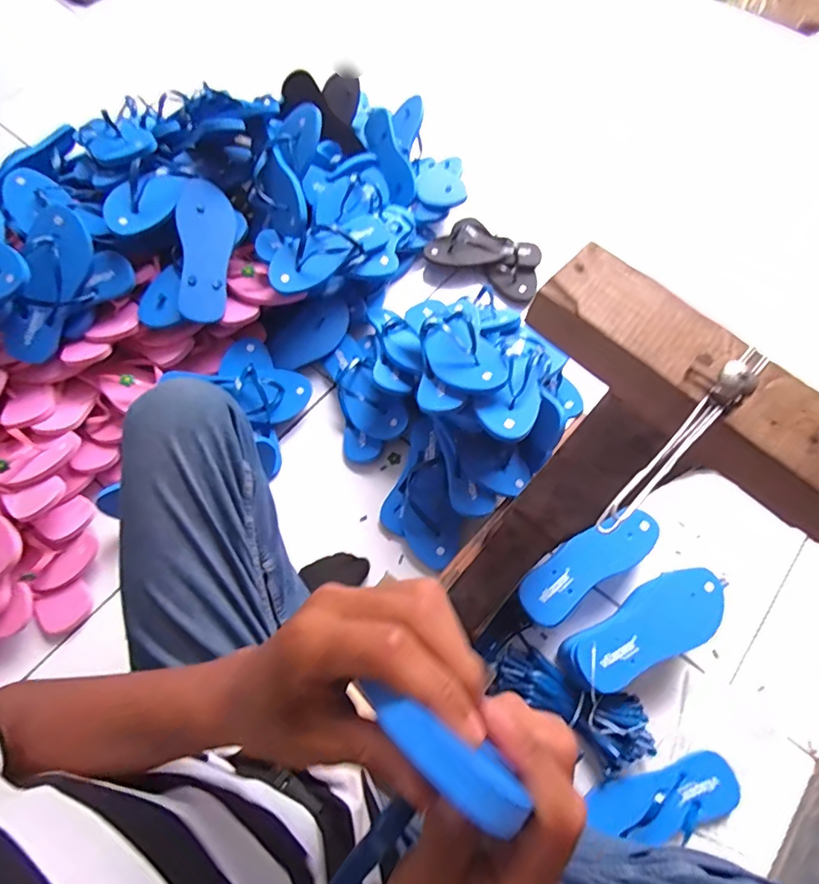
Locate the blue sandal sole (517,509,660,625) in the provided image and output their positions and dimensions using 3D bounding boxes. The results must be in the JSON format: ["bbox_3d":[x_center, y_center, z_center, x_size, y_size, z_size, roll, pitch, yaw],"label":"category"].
[{"bbox_3d":[0.265,0.179,0.723,0.238,0.025,0.076,-31,70,-12],"label":"blue sandal sole"}]

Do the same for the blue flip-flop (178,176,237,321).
[{"bbox_3d":[-0.337,-0.310,0.809,0.082,0.029,0.224,5,88,-29],"label":"blue flip-flop"}]

